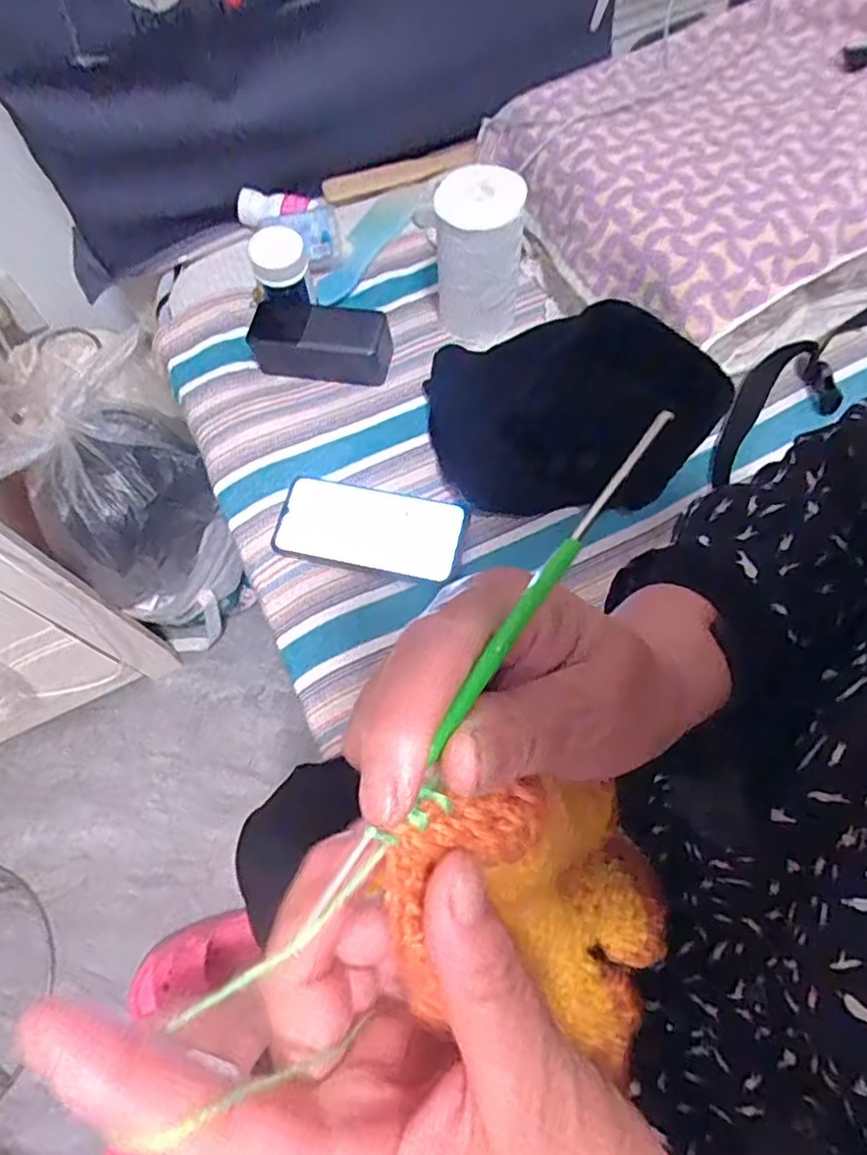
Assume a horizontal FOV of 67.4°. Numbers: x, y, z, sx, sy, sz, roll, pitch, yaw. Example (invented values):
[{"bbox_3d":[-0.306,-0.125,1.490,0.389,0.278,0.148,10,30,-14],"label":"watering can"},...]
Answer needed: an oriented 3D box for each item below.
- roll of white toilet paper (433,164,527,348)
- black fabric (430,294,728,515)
[{"bbox_3d":[0.044,-0.300,0.618,0.075,0.130,0.088,6,66,6],"label":"roll of white toilet paper"},{"bbox_3d":[0.119,-0.164,0.567,0.244,0.107,0.177,-2,66,3],"label":"black fabric"}]

